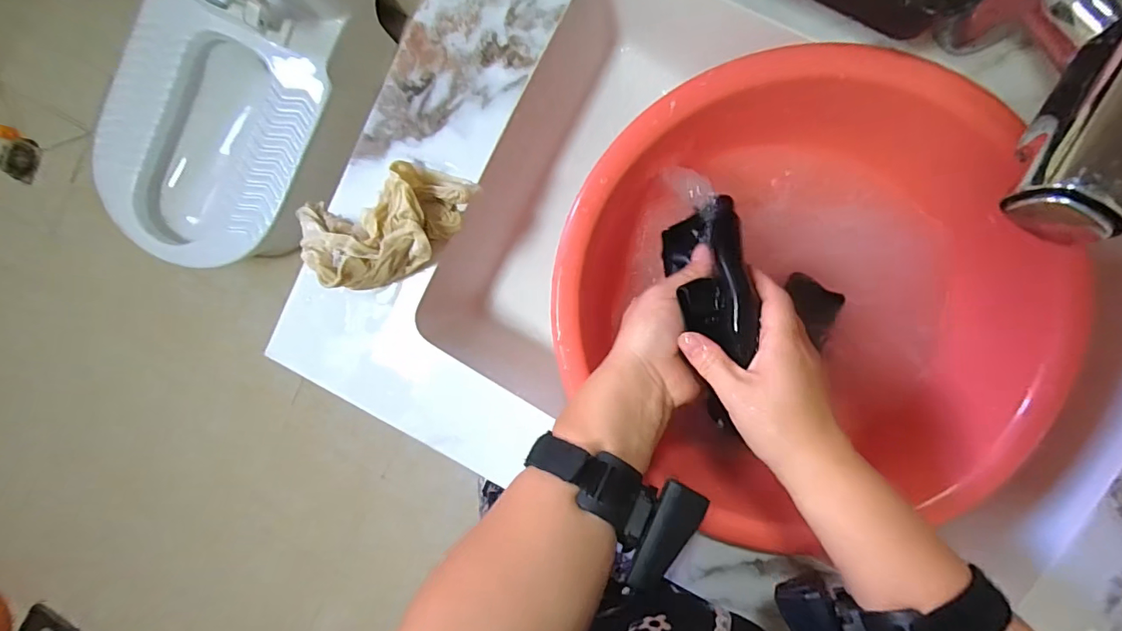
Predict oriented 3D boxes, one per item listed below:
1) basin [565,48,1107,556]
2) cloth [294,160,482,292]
[{"bbox_3d":[0.184,-0.010,0.406,0.326,0.106,0.355,0,95,5],"label":"basin"},{"bbox_3d":[-0.124,-0.067,0.361,0.125,0.049,0.076,-24,92,7],"label":"cloth"}]

